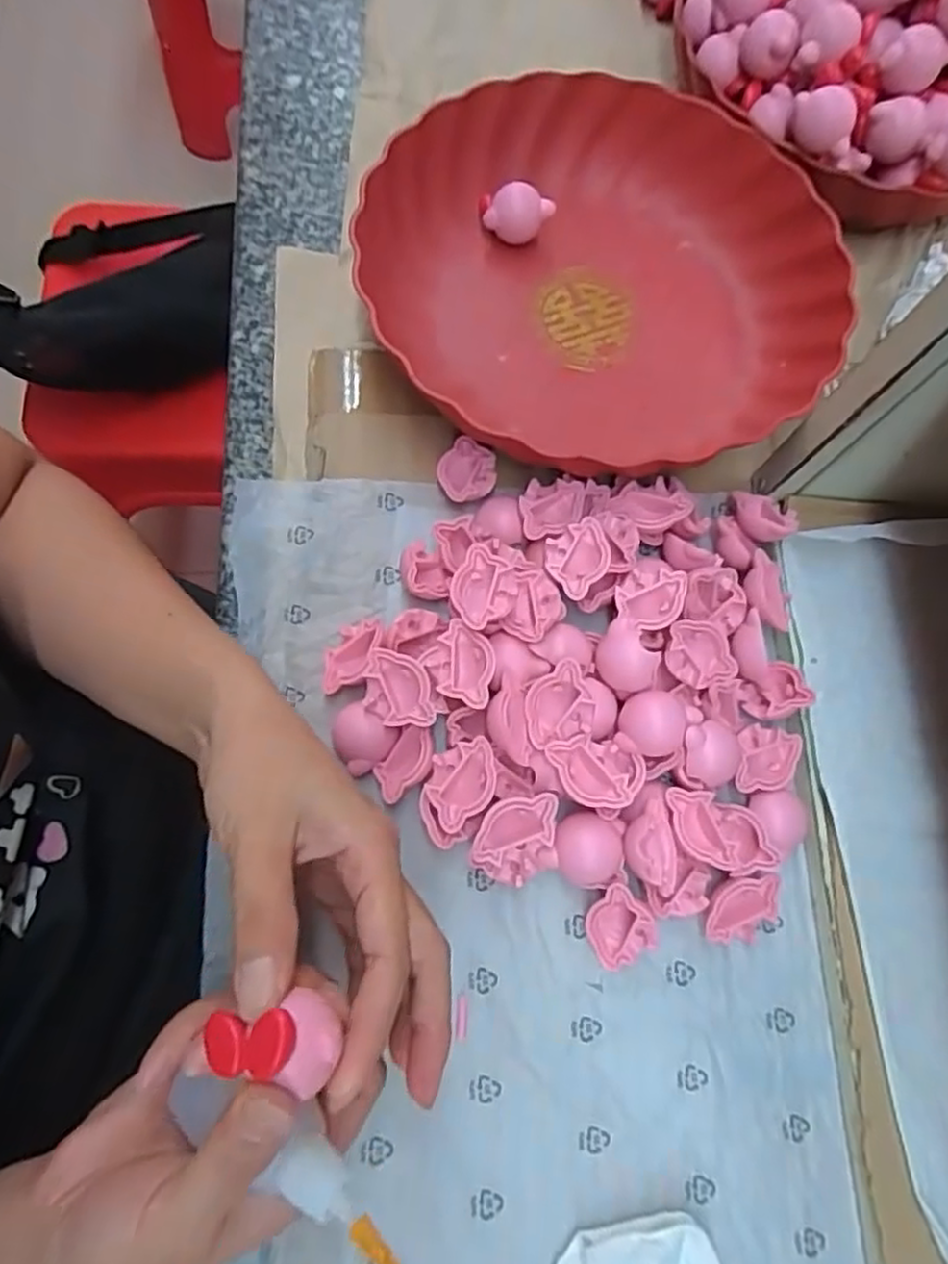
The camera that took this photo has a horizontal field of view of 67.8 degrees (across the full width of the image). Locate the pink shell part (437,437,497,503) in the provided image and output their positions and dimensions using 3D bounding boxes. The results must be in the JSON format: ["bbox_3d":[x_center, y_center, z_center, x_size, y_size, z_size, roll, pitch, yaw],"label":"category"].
[{"bbox_3d":[-0.004,-0.076,0.343,0.028,0.012,0.030,1,73,-5],"label":"pink shell part"}]

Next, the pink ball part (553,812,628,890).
[{"bbox_3d":[0.047,0.091,0.292,0.030,0.026,0.028,0,73,-1],"label":"pink ball part"}]

